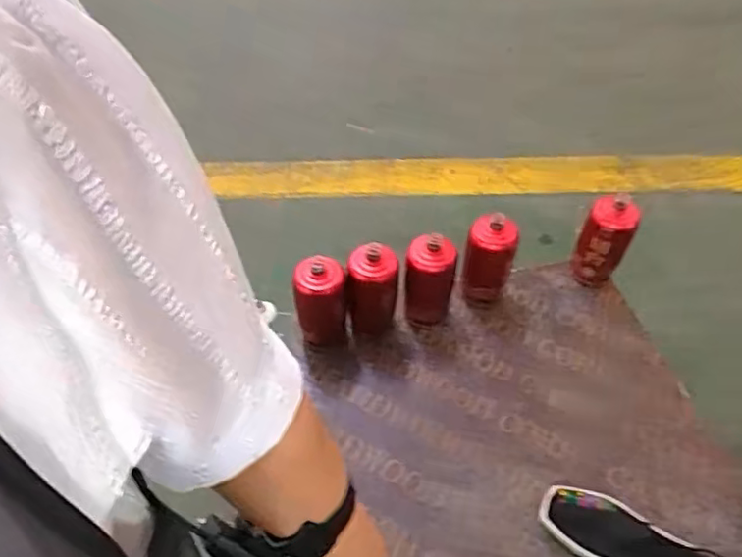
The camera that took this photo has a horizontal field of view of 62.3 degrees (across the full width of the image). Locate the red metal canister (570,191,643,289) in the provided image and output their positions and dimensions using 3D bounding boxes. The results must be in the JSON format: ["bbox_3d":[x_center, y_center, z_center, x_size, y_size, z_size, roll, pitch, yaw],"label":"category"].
[{"bbox_3d":[0.393,-0.063,1.030,0.079,0.158,0.064,25,54,20],"label":"red metal canister"}]

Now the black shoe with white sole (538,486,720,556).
[{"bbox_3d":[0.353,0.340,0.808,0.248,0.055,0.087,19,52,16],"label":"black shoe with white sole"}]

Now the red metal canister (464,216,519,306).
[{"bbox_3d":[0.191,-0.017,1.004,0.078,0.176,0.061,9,50,8],"label":"red metal canister"}]

